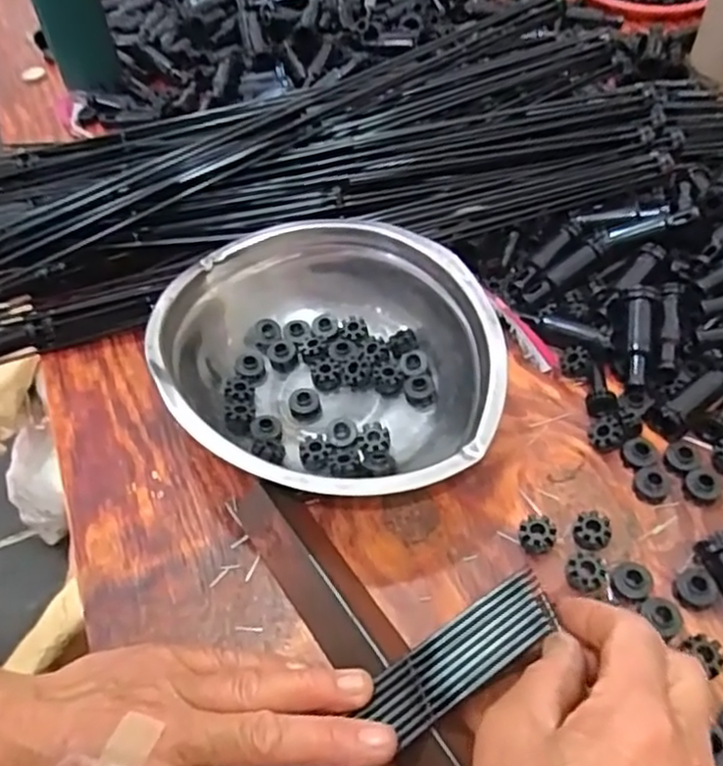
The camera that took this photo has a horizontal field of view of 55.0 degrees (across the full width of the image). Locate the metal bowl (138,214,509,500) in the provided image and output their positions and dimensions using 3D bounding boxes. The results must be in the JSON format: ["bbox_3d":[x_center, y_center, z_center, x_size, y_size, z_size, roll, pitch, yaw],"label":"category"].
[{"bbox_3d":[-0.020,-0.012,0.410,0.177,0.066,0.205,-23,53,-13],"label":"metal bowl"}]

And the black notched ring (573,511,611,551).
[{"bbox_3d":[0.121,0.080,0.366,0.018,0.013,0.020,20,56,20],"label":"black notched ring"}]

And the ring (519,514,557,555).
[{"bbox_3d":[0.093,0.081,0.367,0.020,0.011,0.019,-3,51,3],"label":"ring"}]

